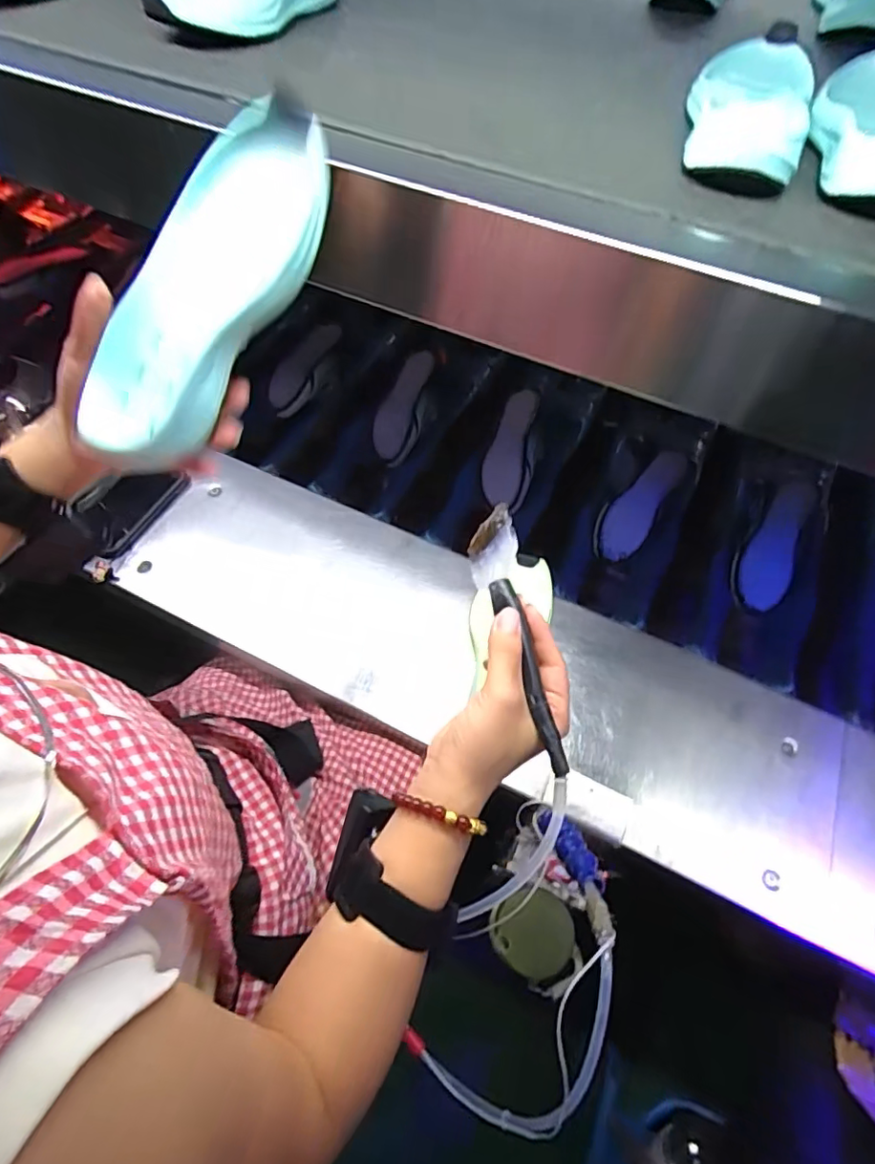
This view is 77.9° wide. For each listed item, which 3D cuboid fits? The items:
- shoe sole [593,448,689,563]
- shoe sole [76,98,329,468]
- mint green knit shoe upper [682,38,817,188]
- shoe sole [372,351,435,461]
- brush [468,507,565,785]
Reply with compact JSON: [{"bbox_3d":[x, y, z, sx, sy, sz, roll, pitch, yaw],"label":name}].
[{"bbox_3d":[0.286,-0.112,0.771,0.066,0.025,0.178,37,92,19],"label":"shoe sole"},{"bbox_3d":[-0.141,-0.171,0.329,0.084,0.045,0.210,38,99,19],"label":"shoe sole"},{"bbox_3d":[0.233,-0.359,0.405,0.082,0.034,0.204,19,58,9],"label":"mint green knit shoe upper"},{"bbox_3d":[-0.058,-0.287,0.875,0.050,0.030,0.177,28,100,14],"label":"shoe sole"},{"bbox_3d":[0.050,0.032,0.340,0.028,0.023,0.171,-9,68,-10],"label":"brush"}]

